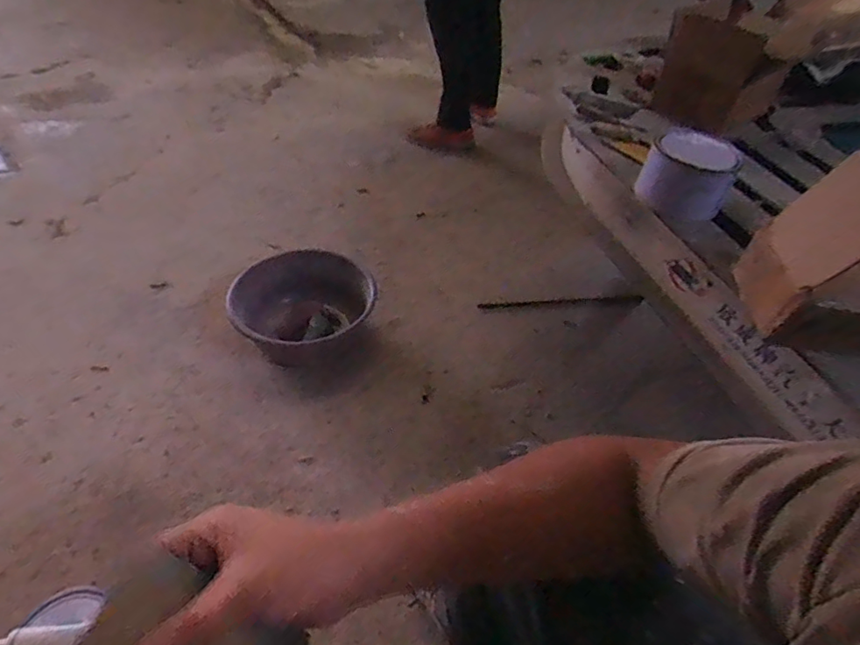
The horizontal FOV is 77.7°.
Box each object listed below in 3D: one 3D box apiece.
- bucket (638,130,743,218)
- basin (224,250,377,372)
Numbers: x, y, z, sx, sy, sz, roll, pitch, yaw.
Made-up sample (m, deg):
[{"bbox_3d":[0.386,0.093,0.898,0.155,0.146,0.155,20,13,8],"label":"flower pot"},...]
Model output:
[{"bbox_3d":[0.416,-0.242,0.859,0.133,0.087,0.149,29,49,20],"label":"bucket"},{"bbox_3d":[-0.351,-0.037,1.384,0.368,0.139,0.336,3,45,-3],"label":"basin"}]

